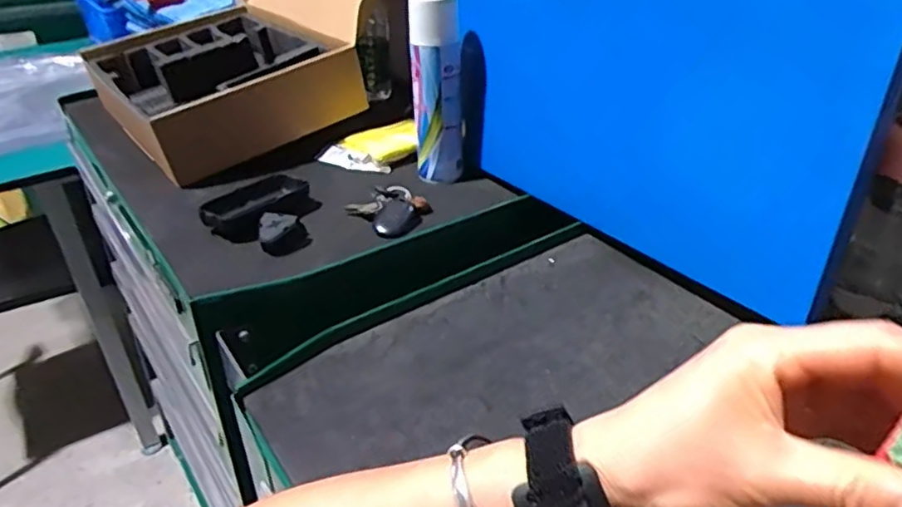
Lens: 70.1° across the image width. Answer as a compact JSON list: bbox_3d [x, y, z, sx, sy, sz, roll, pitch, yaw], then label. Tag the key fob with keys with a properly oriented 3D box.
[{"bbox_3d":[-0.068,-0.046,0.643,0.083,0.030,0.049,7,32,12],"label":"key fob with keys"}]

